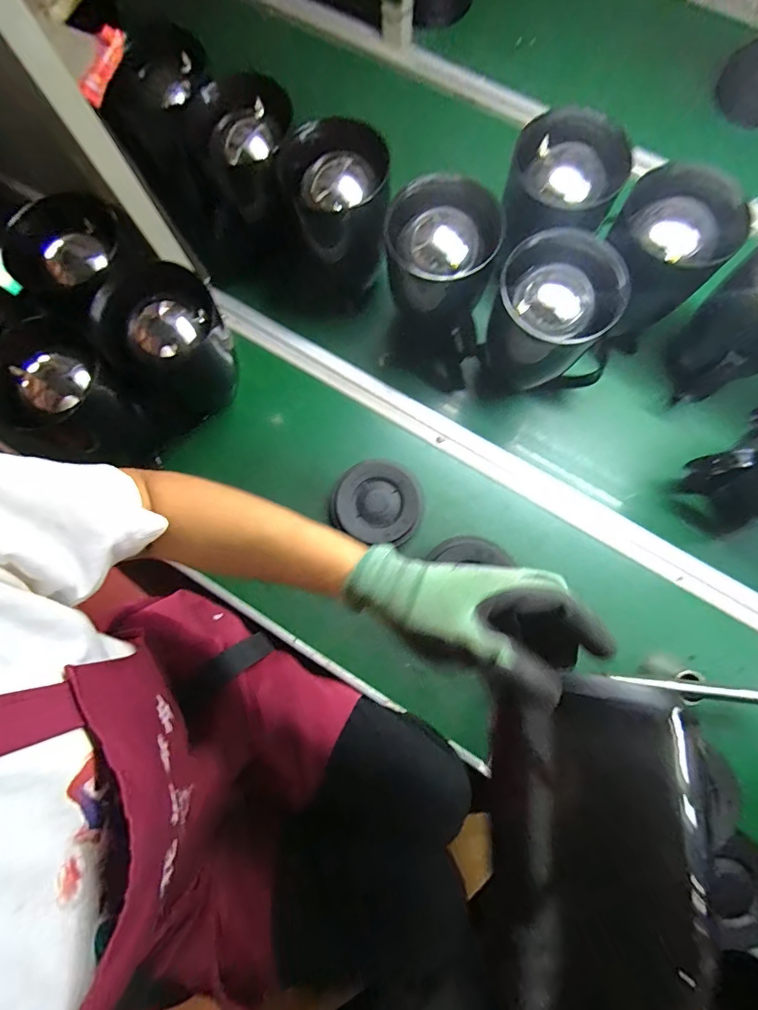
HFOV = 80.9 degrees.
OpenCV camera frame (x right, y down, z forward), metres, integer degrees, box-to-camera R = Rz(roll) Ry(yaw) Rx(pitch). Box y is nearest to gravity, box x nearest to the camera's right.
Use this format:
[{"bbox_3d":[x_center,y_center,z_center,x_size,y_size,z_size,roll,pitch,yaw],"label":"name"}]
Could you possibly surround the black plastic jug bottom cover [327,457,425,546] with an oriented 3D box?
[{"bbox_3d":[-0.001,-0.004,0.605,0.115,0.042,0.110,3,79,2],"label":"black plastic jug bottom cover"}]

